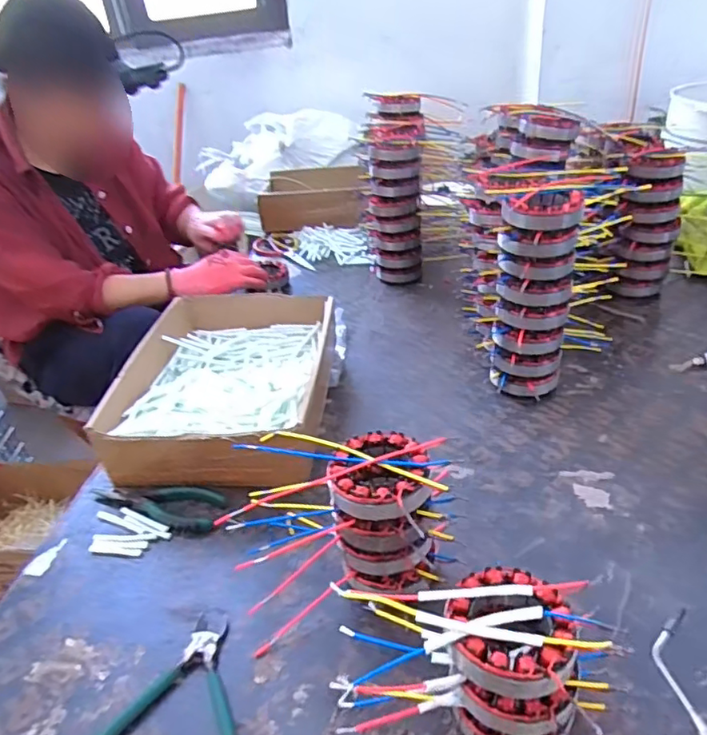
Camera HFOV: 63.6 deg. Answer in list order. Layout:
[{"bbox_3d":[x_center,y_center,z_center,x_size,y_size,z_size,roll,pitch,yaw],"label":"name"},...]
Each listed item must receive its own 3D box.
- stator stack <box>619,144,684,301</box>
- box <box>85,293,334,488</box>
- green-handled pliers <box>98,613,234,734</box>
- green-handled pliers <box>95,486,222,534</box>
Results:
[{"bbox_3d":[0.459,-0.220,0.888,0.085,0.210,0.065,10,37,24],"label":"stator stack"},{"bbox_3d":[-0.156,0.006,0.764,0.239,0.094,0.349,-3,34,6],"label":"box"},{"bbox_3d":[-0.136,0.264,0.453,0.118,0.013,0.138,-2,34,8],"label":"green-handled pliers"},{"bbox_3d":[-0.221,0.148,0.642,0.152,0.017,0.059,5,35,18],"label":"green-handled pliers"}]

